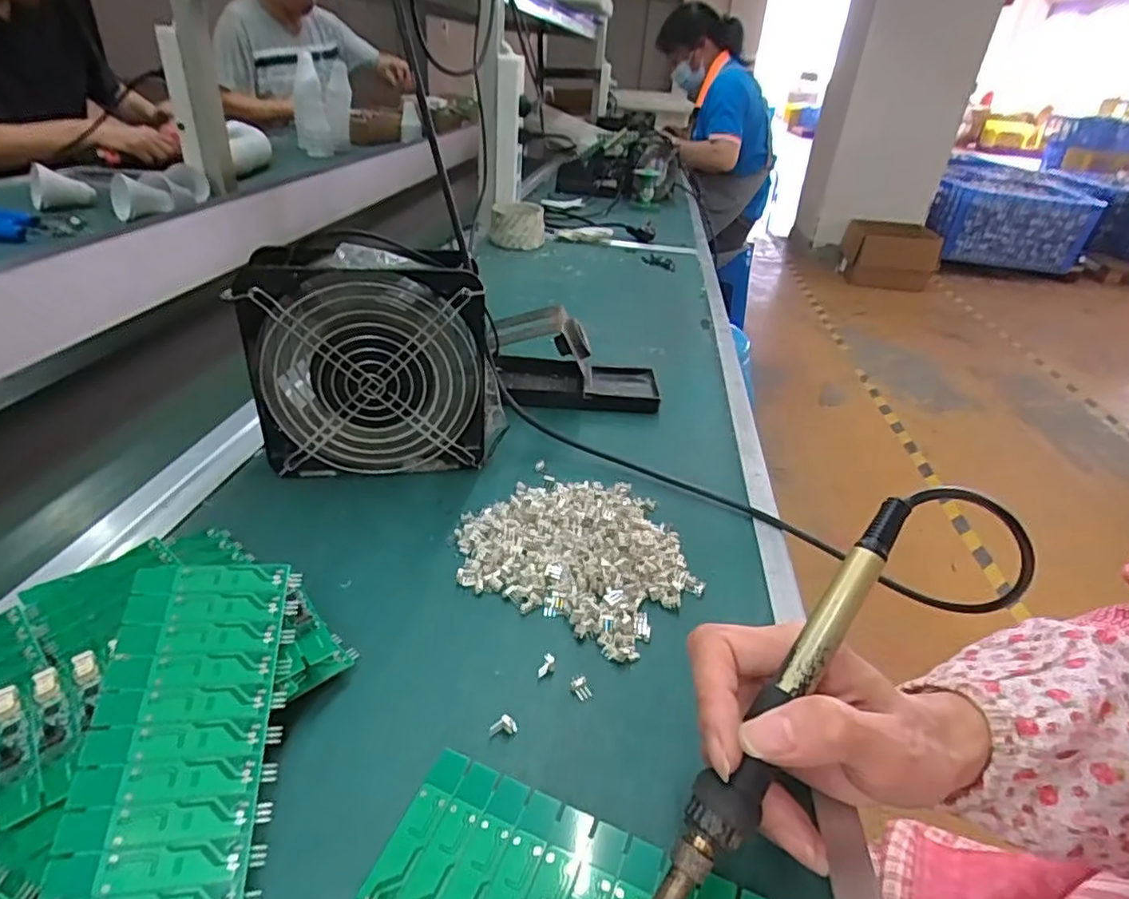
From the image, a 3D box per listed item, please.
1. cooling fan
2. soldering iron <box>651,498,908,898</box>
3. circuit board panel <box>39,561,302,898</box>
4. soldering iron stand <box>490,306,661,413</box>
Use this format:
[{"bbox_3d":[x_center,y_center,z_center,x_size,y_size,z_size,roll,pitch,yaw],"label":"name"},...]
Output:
[{"bbox_3d":[-0.125,-0.062,0.430,0.164,0.145,0.052,-1,32,-10],"label":"cooling fan"},{"bbox_3d":[0.069,0.098,0.216,0.019,0.014,0.197,28,74,30],"label":"soldering iron"},{"bbox_3d":[-0.150,0.108,0.249,0.065,0.005,0.137,-2,51,-14],"label":"circuit board panel"},{"bbox_3d":[0.011,-0.086,0.567,0.157,0.064,0.078,2,32,-5],"label":"soldering iron stand"}]

